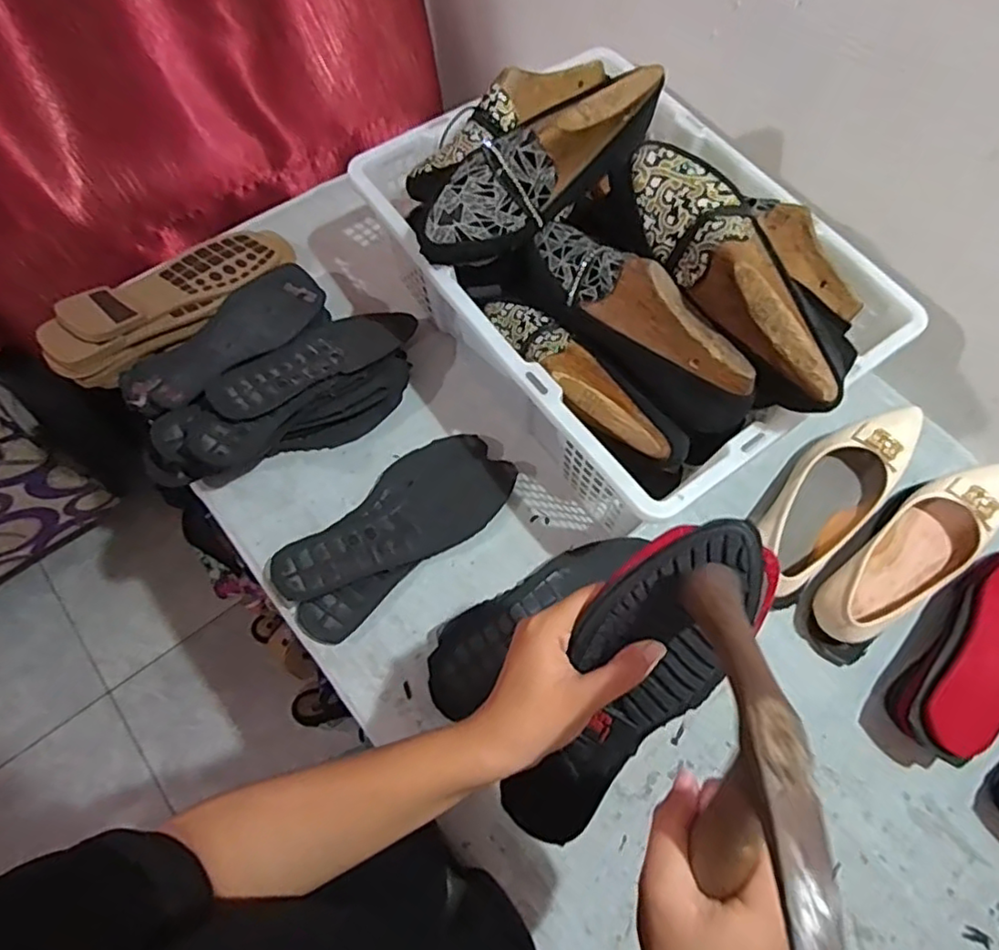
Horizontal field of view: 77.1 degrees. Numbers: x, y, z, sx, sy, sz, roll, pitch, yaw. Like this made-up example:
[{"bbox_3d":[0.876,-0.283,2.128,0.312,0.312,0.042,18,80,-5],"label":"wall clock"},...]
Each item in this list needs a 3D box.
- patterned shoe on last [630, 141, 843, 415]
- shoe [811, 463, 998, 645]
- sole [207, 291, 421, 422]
[{"bbox_3d":[0.181,-0.157,0.484,0.076,0.074,0.245,-26,69,-14],"label":"patterned shoe on last"},{"bbox_3d":[0.402,0.078,0.606,0.246,0.062,0.080,-37,73,-18],"label":"shoe"},{"bbox_3d":[-0.187,-0.123,0.658,0.235,0.024,0.080,-35,71,-32],"label":"sole"}]

